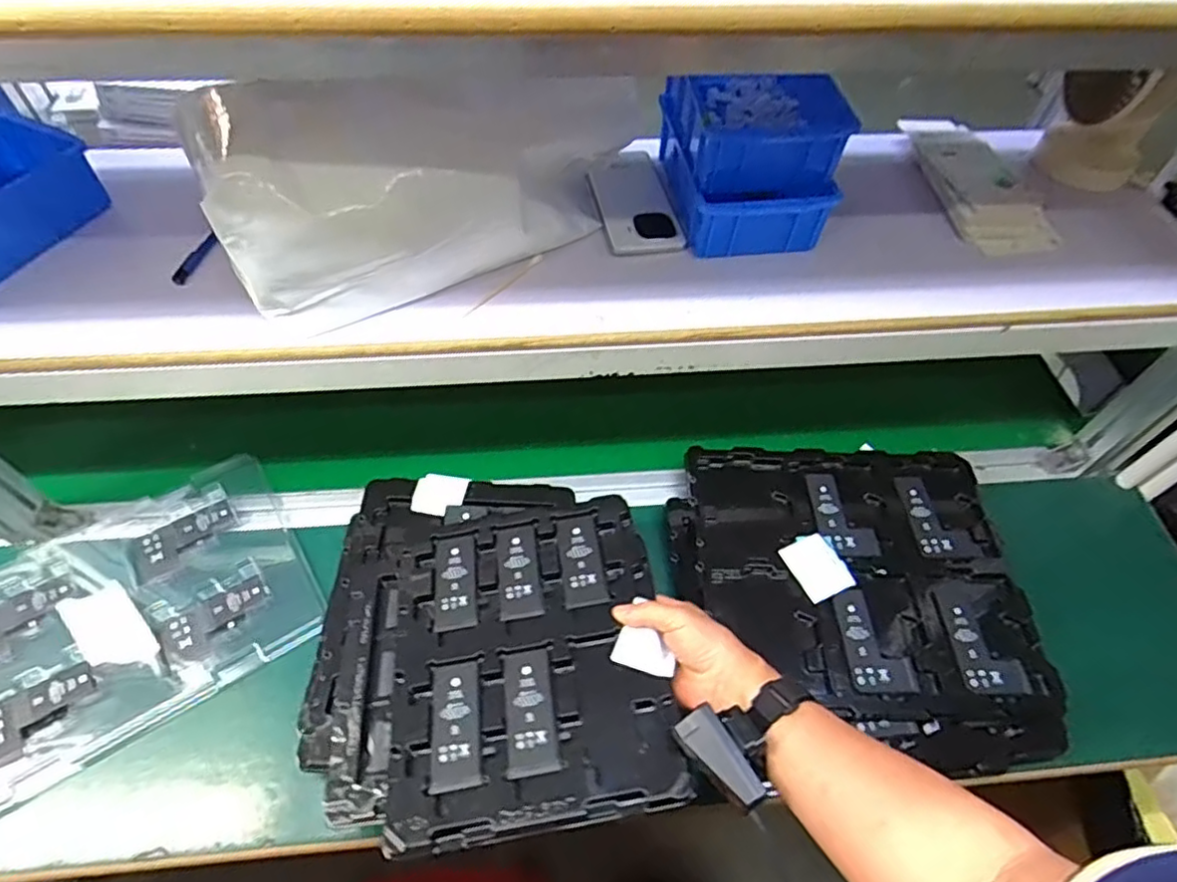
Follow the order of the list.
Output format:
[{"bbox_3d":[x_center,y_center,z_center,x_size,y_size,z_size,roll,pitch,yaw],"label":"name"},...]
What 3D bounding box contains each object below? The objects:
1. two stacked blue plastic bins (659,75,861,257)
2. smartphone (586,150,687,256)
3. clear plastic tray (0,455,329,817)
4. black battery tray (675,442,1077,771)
[{"bbox_3d":[0.151,-0.276,0.624,0.129,0.111,0.172,-7,53,-7],"label":"two stacked blue plastic bins"},{"bbox_3d":[0.044,-0.243,0.654,0.076,0.017,0.152,-7,56,-8],"label":"smartphone"},{"bbox_3d":[-0.450,0.167,0.622,0.330,0.025,0.239,-26,58,-20],"label":"clear plastic tray"},{"bbox_3d":[0.258,0.142,0.657,0.340,0.037,0.307,5,52,2],"label":"black battery tray"}]

